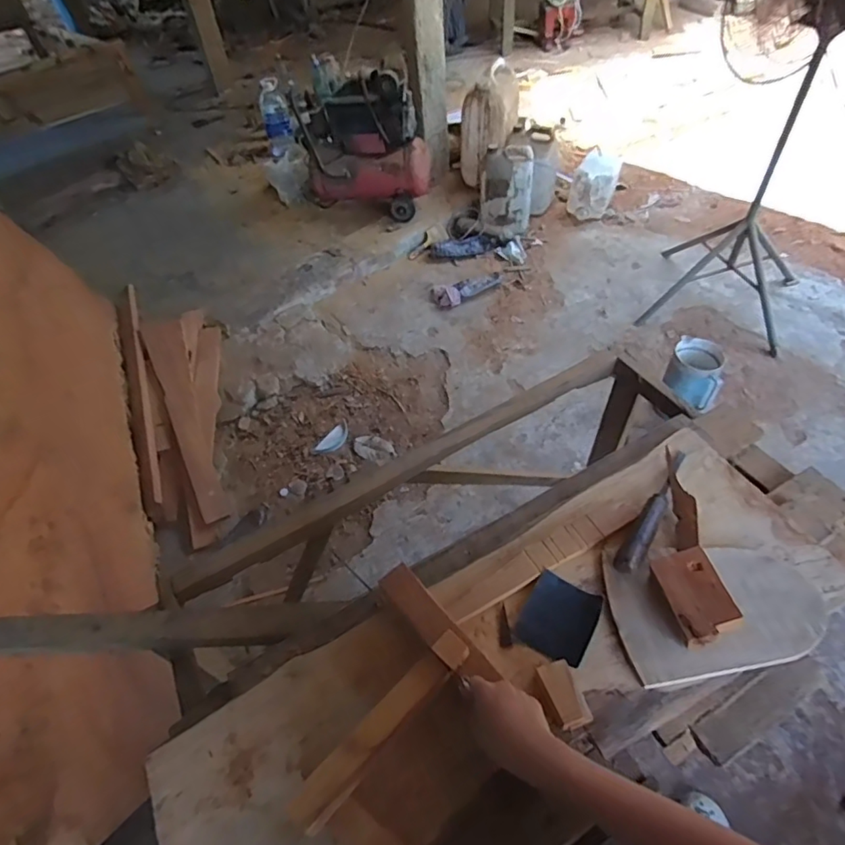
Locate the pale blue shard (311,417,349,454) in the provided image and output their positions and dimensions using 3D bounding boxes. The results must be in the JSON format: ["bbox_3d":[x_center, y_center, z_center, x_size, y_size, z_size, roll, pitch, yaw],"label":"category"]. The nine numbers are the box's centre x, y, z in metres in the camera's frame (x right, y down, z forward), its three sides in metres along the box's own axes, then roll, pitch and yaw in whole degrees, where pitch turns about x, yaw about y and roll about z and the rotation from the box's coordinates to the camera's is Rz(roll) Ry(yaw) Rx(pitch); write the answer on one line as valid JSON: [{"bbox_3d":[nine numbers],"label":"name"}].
[{"bbox_3d":[-0.297,0.055,1.817,0.066,0.015,0.161,25,55,25],"label":"pale blue shard"}]

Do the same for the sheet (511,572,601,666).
[{"bbox_3d":[0.168,0.242,0.666,0.082,0.010,0.098,22,54,23],"label":"sheet"}]

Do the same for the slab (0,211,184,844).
[{"bbox_3d":[-0.910,0.089,1.324,0.046,0.587,1.734,-31,55,4],"label":"slab"}]

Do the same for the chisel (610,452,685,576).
[{"bbox_3d":[0.318,0.113,0.733,0.028,0.036,0.226,27,56,27],"label":"chisel"}]

